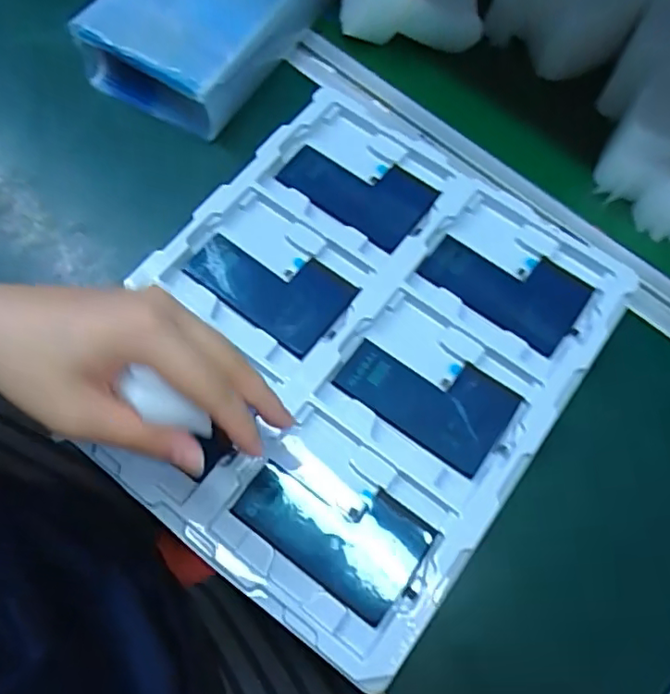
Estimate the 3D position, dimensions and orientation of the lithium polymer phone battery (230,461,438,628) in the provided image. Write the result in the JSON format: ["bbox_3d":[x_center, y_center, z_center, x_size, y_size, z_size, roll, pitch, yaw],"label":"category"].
[{"bbox_3d":[-0.001,0.107,0.343,0.109,0.008,0.063,34,69,11],"label":"lithium polymer phone battery"}]

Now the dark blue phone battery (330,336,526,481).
[{"bbox_3d":[0.060,0.031,0.372,0.108,0.006,0.064,33,69,11],"label":"dark blue phone battery"}]

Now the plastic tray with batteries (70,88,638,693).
[{"bbox_3d":[0.014,0.001,0.381,0.300,0.026,0.321,37,70,12],"label":"plastic tray with batteries"}]

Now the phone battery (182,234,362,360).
[{"bbox_3d":[-0.046,-0.045,0.402,0.111,0.008,0.064,34,69,11],"label":"phone battery"}]

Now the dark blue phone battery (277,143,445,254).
[{"bbox_3d":[0.018,-0.122,0.431,0.109,0.005,0.065,34,69,12],"label":"dark blue phone battery"}]

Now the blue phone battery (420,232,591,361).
[{"bbox_3d":[0.121,-0.045,0.403,0.108,0.006,0.062,34,72,12],"label":"blue phone battery"}]

